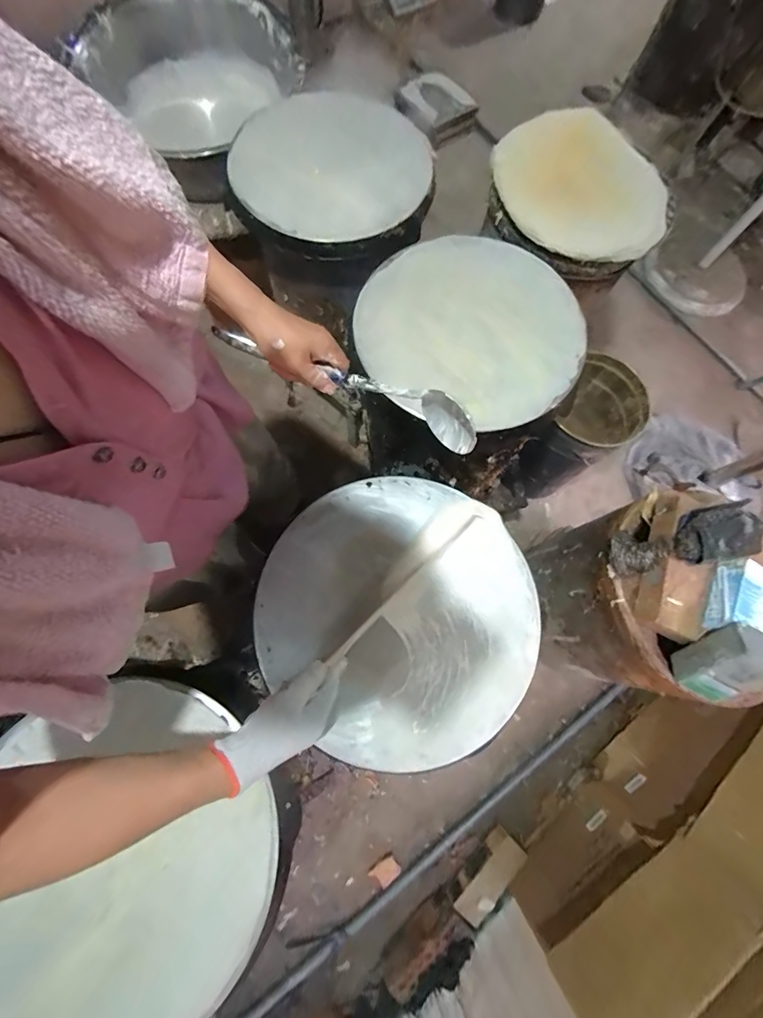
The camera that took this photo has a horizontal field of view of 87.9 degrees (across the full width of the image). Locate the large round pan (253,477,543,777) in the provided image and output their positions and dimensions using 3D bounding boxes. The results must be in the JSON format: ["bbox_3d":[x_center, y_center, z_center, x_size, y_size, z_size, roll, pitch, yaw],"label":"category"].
[{"bbox_3d":[0.027,0.139,0.552,0.361,0.022,0.371,1,75,-2],"label":"large round pan"}]

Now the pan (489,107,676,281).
[{"bbox_3d":[0.425,-0.676,0.855,0.371,0.081,0.371,1,75,-2],"label":"pan"}]

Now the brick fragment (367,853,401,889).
[{"bbox_3d":[0.010,1.009,1.102,0.075,0.021,0.052,-35,79,-11],"label":"brick fragment"}]

